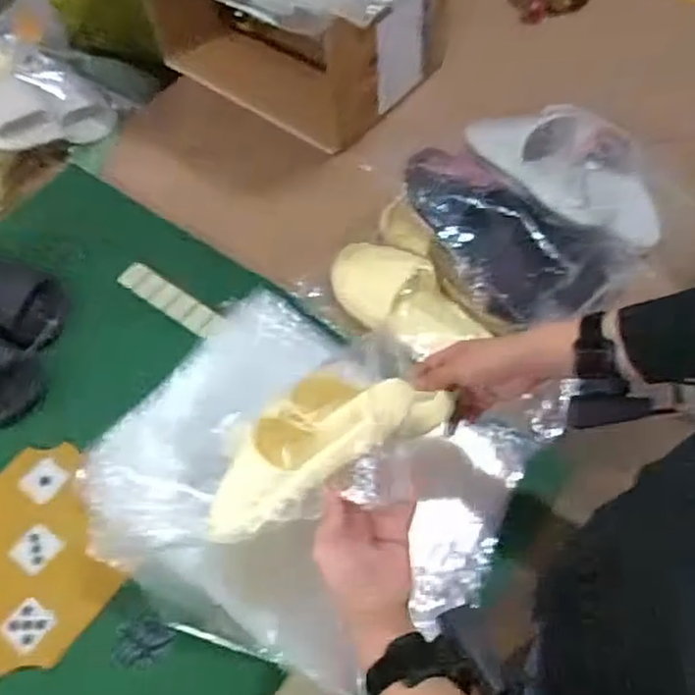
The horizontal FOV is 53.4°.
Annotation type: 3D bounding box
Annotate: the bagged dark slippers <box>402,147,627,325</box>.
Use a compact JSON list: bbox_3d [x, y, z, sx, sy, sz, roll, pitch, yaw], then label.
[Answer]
[{"bbox_3d":[0.180,-0.148,0.863,0.161,0.078,0.282,-41,63,-20],"label":"bagged dark slippers"}]

